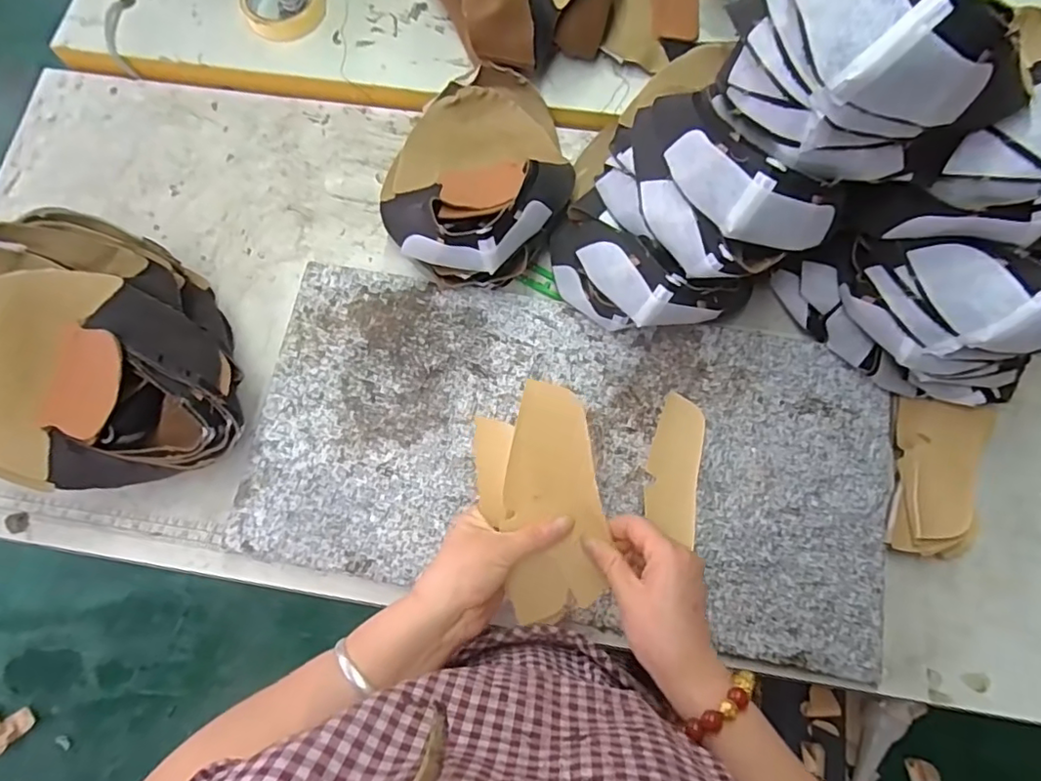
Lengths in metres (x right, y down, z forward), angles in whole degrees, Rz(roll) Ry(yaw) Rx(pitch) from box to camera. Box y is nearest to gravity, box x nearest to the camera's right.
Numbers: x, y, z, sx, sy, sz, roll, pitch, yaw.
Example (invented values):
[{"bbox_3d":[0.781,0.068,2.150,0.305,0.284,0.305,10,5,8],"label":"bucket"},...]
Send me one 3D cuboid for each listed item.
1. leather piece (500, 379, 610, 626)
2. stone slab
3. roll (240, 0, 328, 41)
[{"bbox_3d":[0.022,0.082,0.406,0.071,0.010,0.173,-5,103,6],"label":"leather piece"},{"bbox_3d":[0.042,0.058,0.550,0.592,0.023,0.301,8,75,4],"label":"stone slab"},{"bbox_3d":[-0.277,-0.449,0.656,0.088,0.031,0.088,0,75,2],"label":"roll"}]

